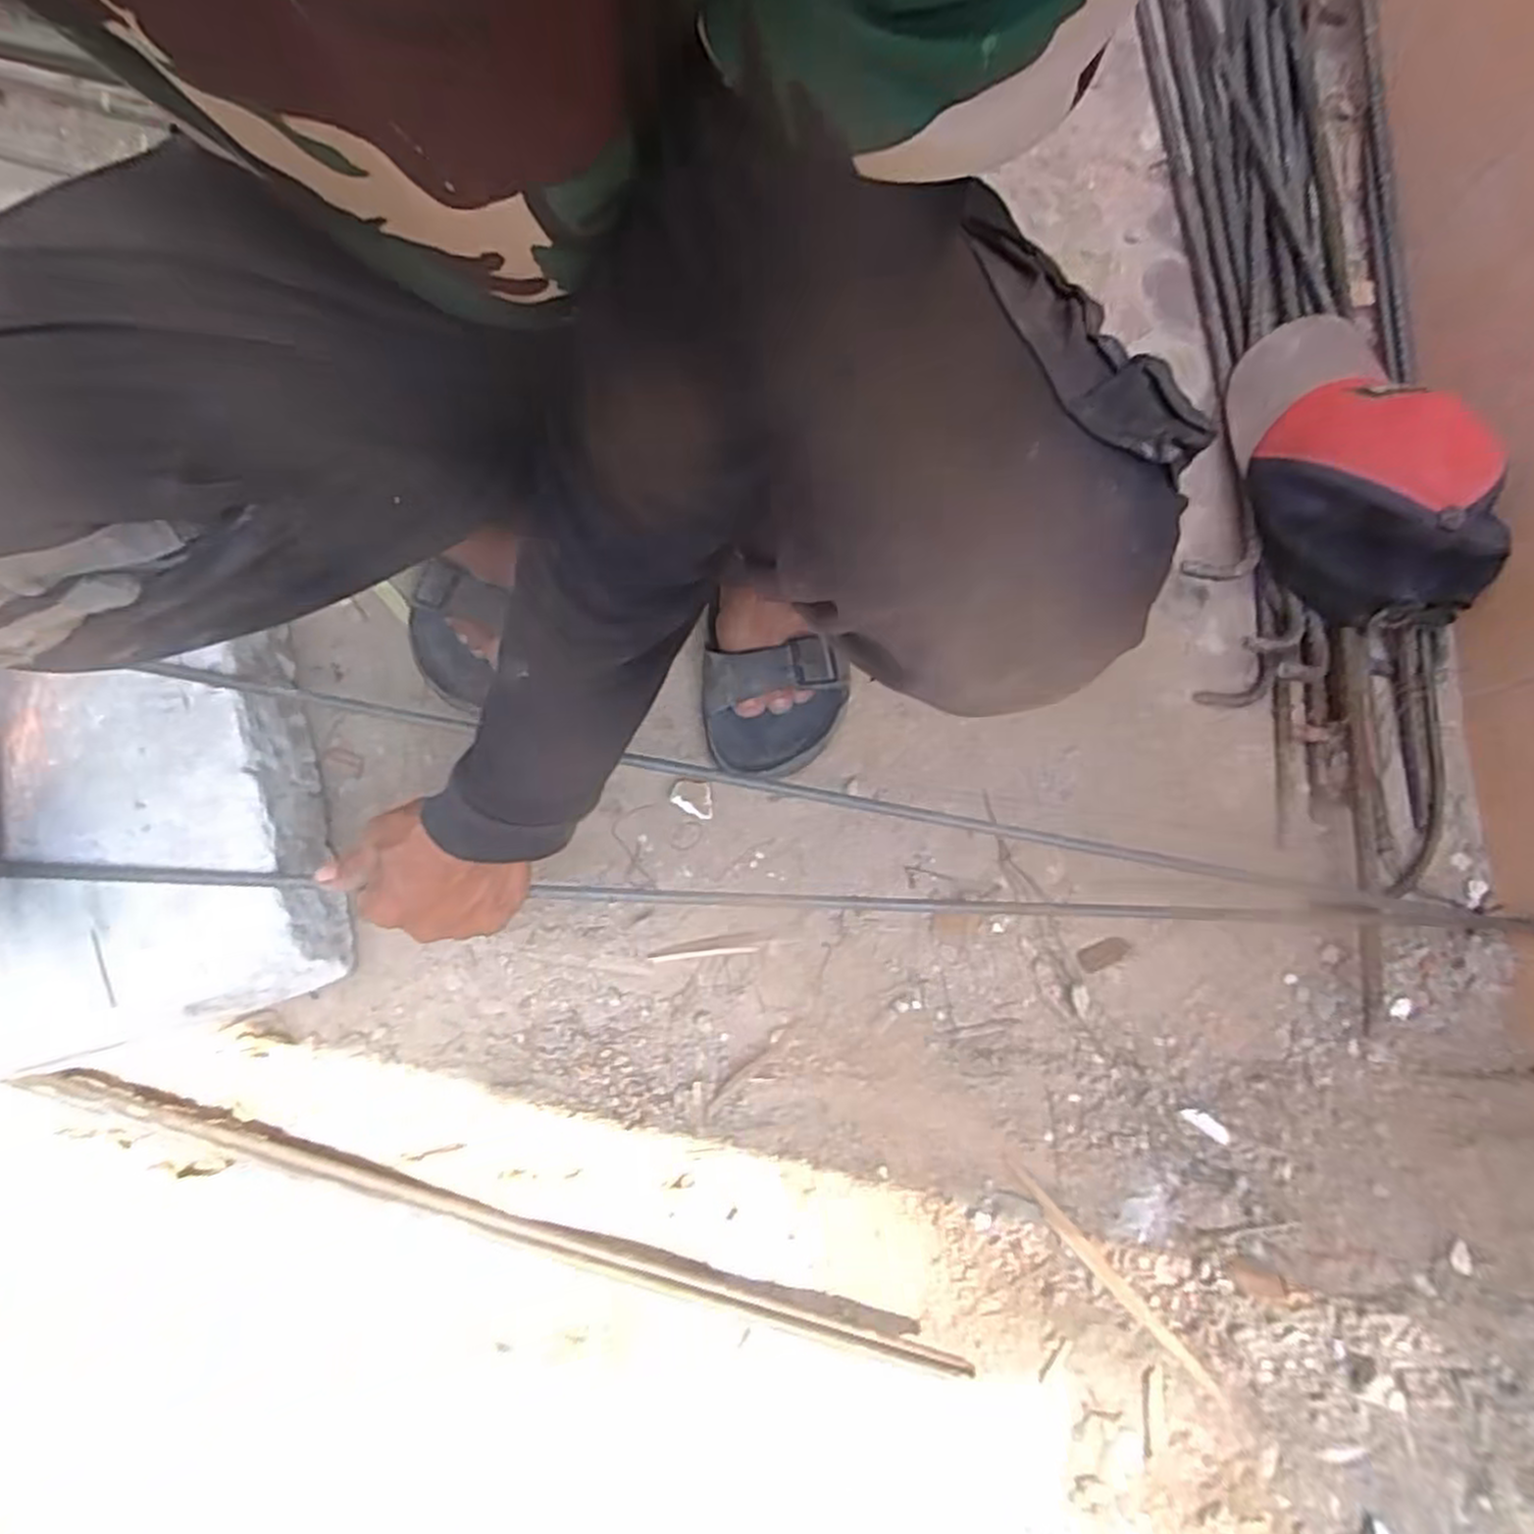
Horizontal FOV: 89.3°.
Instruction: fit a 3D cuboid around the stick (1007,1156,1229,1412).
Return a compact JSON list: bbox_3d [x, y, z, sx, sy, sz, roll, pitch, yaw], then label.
[{"bbox_3d":[0.217,0.322,0.486,0.010,0.008,0.169,-40,83,-9],"label":"stick"}]

